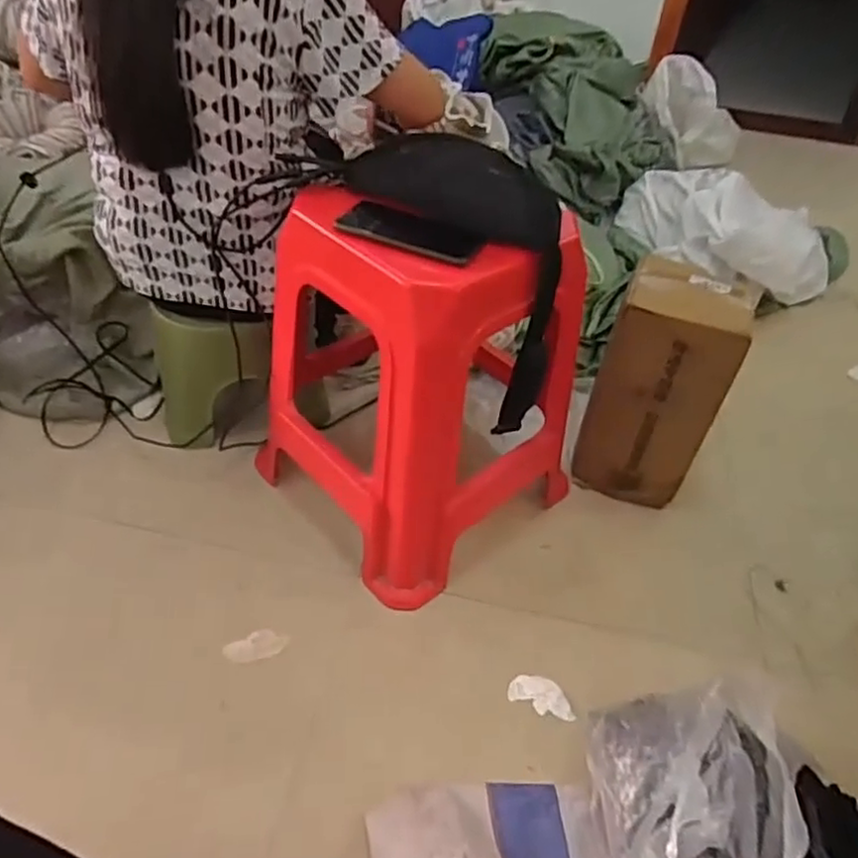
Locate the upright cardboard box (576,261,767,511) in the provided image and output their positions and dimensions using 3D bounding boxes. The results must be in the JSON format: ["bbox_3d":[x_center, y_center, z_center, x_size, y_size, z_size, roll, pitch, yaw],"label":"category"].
[{"bbox_3d":[0.362,-0.065,1.084,0.182,0.373,0.142,17,44,11],"label":"upright cardboard box"}]

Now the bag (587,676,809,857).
[{"bbox_3d":[0.279,0.392,0.708,0.162,0.188,0.264,5,43,-1],"label":"bag"}]

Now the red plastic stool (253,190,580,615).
[{"bbox_3d":[-0.014,-0.081,0.979,0.355,0.477,0.366,-30,54,-33],"label":"red plastic stool"}]

